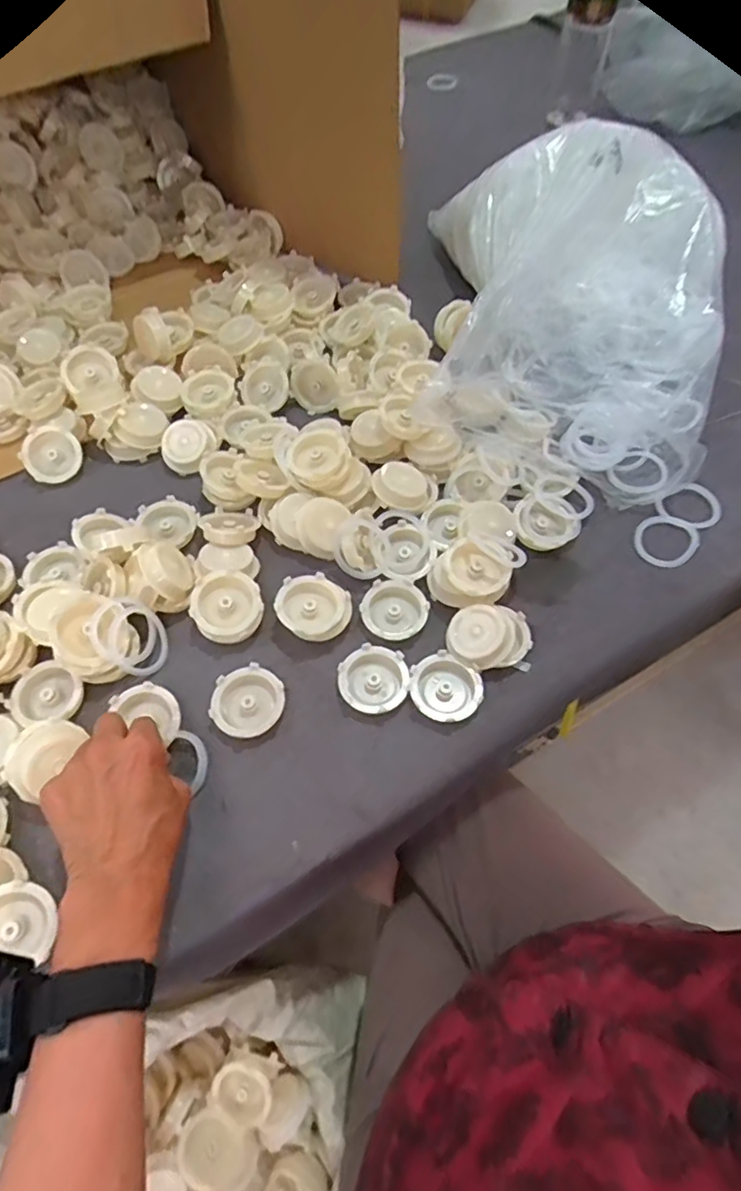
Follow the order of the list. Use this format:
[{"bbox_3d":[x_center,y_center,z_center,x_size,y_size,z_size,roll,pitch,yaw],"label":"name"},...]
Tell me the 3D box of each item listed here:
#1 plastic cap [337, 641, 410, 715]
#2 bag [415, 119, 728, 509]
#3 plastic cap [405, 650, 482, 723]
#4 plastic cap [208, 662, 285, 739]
[{"bbox_3d":[0.002,0.071,0.494,0.058,0.015,0.059,-1,61,1],"label":"plastic cap"},{"bbox_3d":[0.227,-0.321,0.633,0.309,0.144,0.404,9,61,6],"label":"bag"},{"bbox_3d":[0.063,0.078,0.490,0.058,0.017,0.055,-1,61,1],"label":"plastic cap"},{"bbox_3d":[-0.101,0.089,0.485,0.057,0.015,0.058,-1,61,1],"label":"plastic cap"}]

